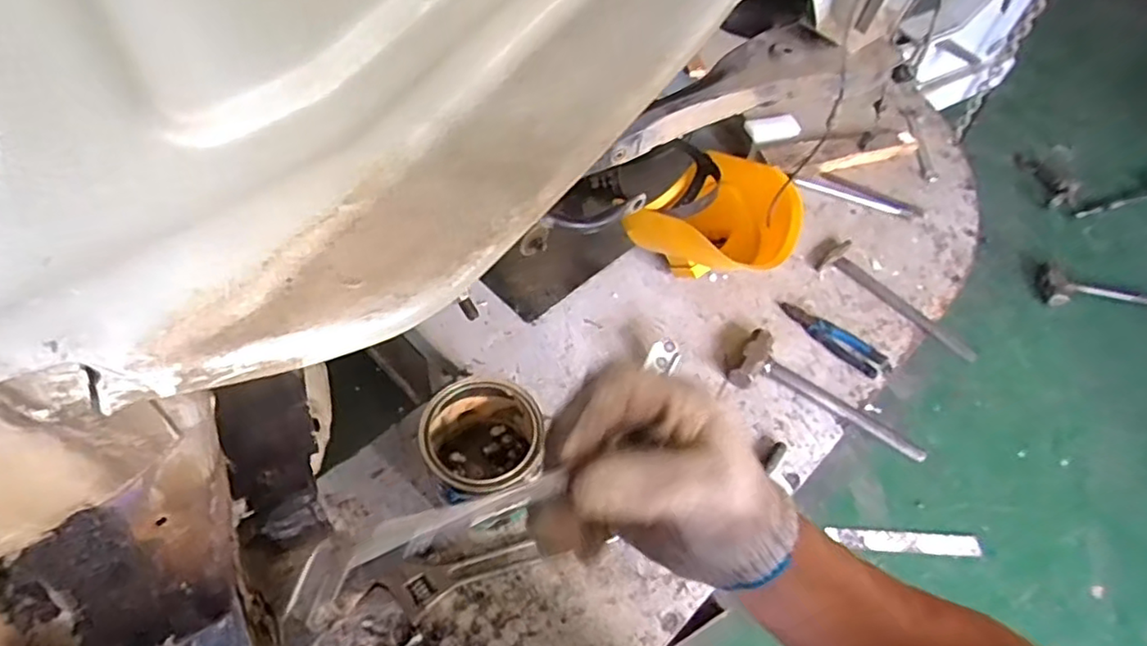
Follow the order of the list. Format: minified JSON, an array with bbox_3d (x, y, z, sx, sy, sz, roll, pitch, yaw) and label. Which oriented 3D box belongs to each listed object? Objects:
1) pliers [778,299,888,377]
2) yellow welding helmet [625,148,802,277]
[{"bbox_3d":[0.451,0.021,1.145,0.202,0.021,0.060,35,59,18],"label":"pliers"},{"bbox_3d":[0.235,-0.171,1.161,0.228,0.185,0.288,-34,64,-26],"label":"yellow welding helmet"}]

